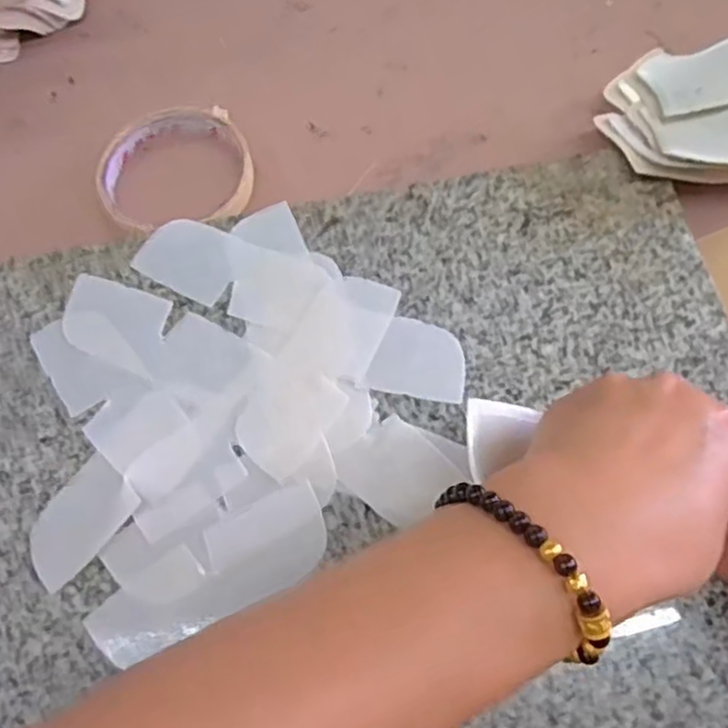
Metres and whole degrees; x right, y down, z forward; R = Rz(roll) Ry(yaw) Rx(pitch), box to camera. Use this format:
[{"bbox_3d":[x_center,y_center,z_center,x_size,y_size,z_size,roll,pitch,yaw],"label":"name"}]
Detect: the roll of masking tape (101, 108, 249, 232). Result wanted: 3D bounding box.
[{"bbox_3d":[-0.108,-0.113,0.401,0.087,0.017,0.089,0,70,1],"label":"roll of masking tape"}]

